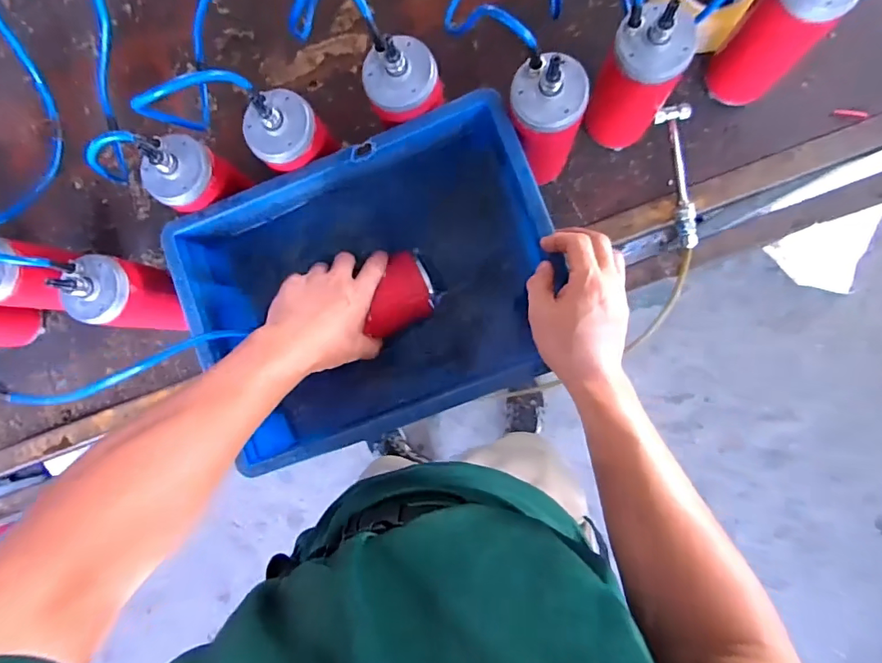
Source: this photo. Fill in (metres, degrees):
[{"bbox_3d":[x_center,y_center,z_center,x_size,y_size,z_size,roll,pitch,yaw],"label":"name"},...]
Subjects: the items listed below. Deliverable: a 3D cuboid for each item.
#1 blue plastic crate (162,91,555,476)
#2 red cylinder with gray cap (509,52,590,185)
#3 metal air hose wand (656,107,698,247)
[{"bbox_3d":[-0.072,-0.045,0.560,0.392,0.123,0.294,-20,86,6],"label":"blue plastic crate"},{"bbox_3d":[0.112,-0.216,0.537,0.074,0.192,0.077,6,89,7],"label":"red cylinder with gray cap"},{"bbox_3d":[0.294,-0.190,0.596,0.036,0.029,0.172,-5,87,7],"label":"metal air hose wand"}]

